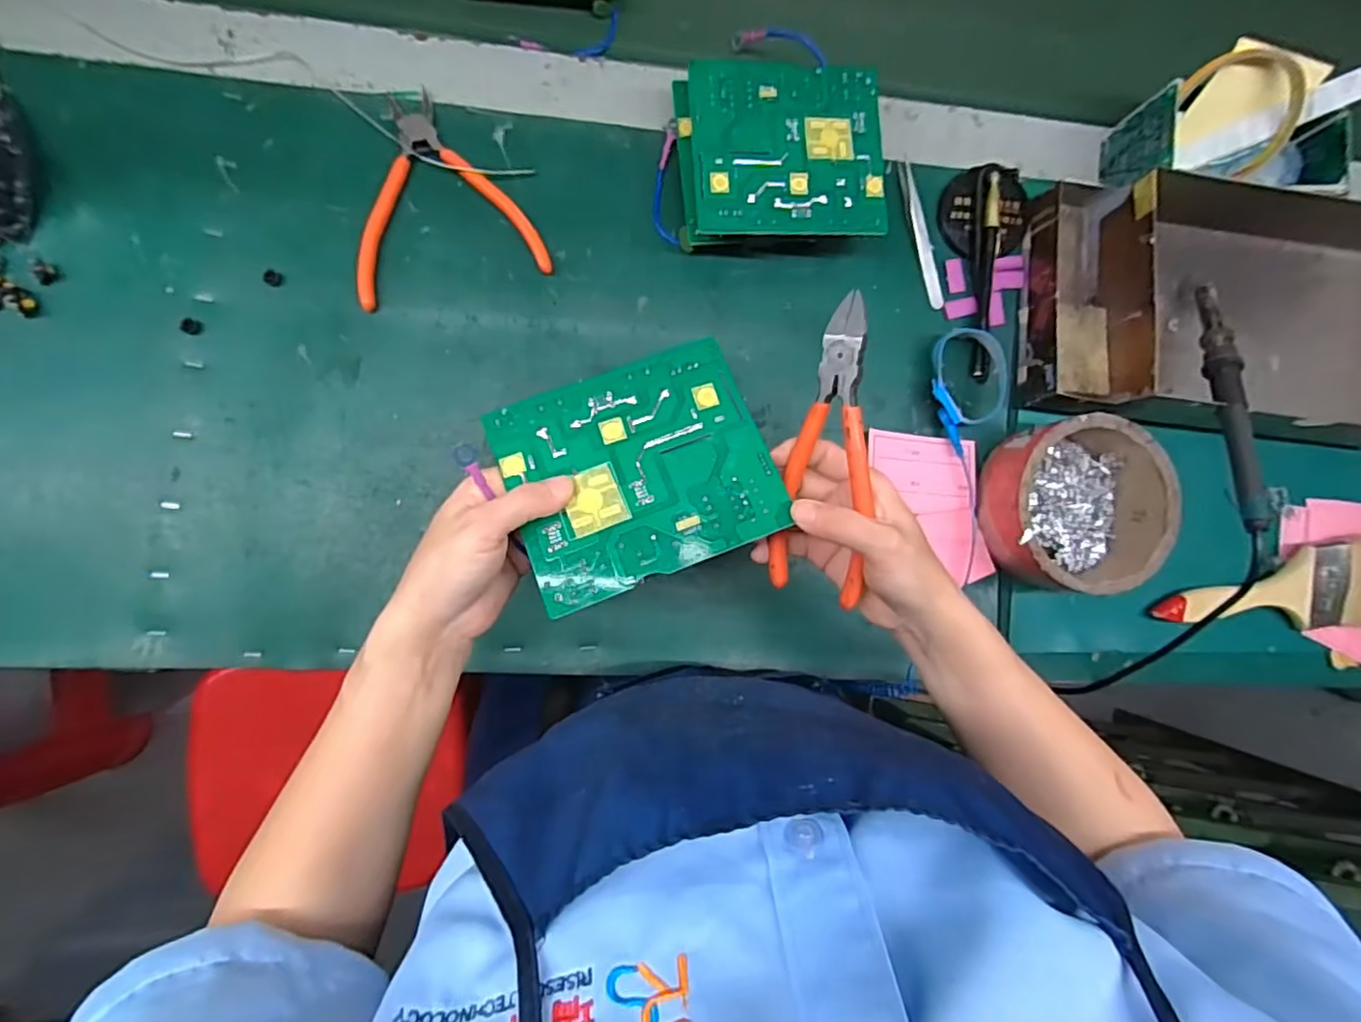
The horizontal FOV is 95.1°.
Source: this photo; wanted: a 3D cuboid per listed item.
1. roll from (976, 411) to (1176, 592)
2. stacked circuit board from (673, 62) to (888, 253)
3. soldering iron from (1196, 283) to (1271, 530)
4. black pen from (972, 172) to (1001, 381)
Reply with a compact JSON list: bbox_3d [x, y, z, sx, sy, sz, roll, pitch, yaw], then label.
[{"bbox_3d":[0.284,-0.003,0.449,0.118,0.047,0.117,0,88,-8],"label":"roll"},{"bbox_3d":[0.066,-0.241,0.437,0.140,0.049,0.116,-3,88,-8],"label":"stacked circuit board"},{"bbox_3d":[0.378,-0.079,0.429,0.017,0.018,0.193,13,66,-6],"label":"soldering iron"},{"bbox_3d":[0.230,-0.174,0.466,0.016,0.017,0.147,5,87,-7],"label":"black pen"}]

